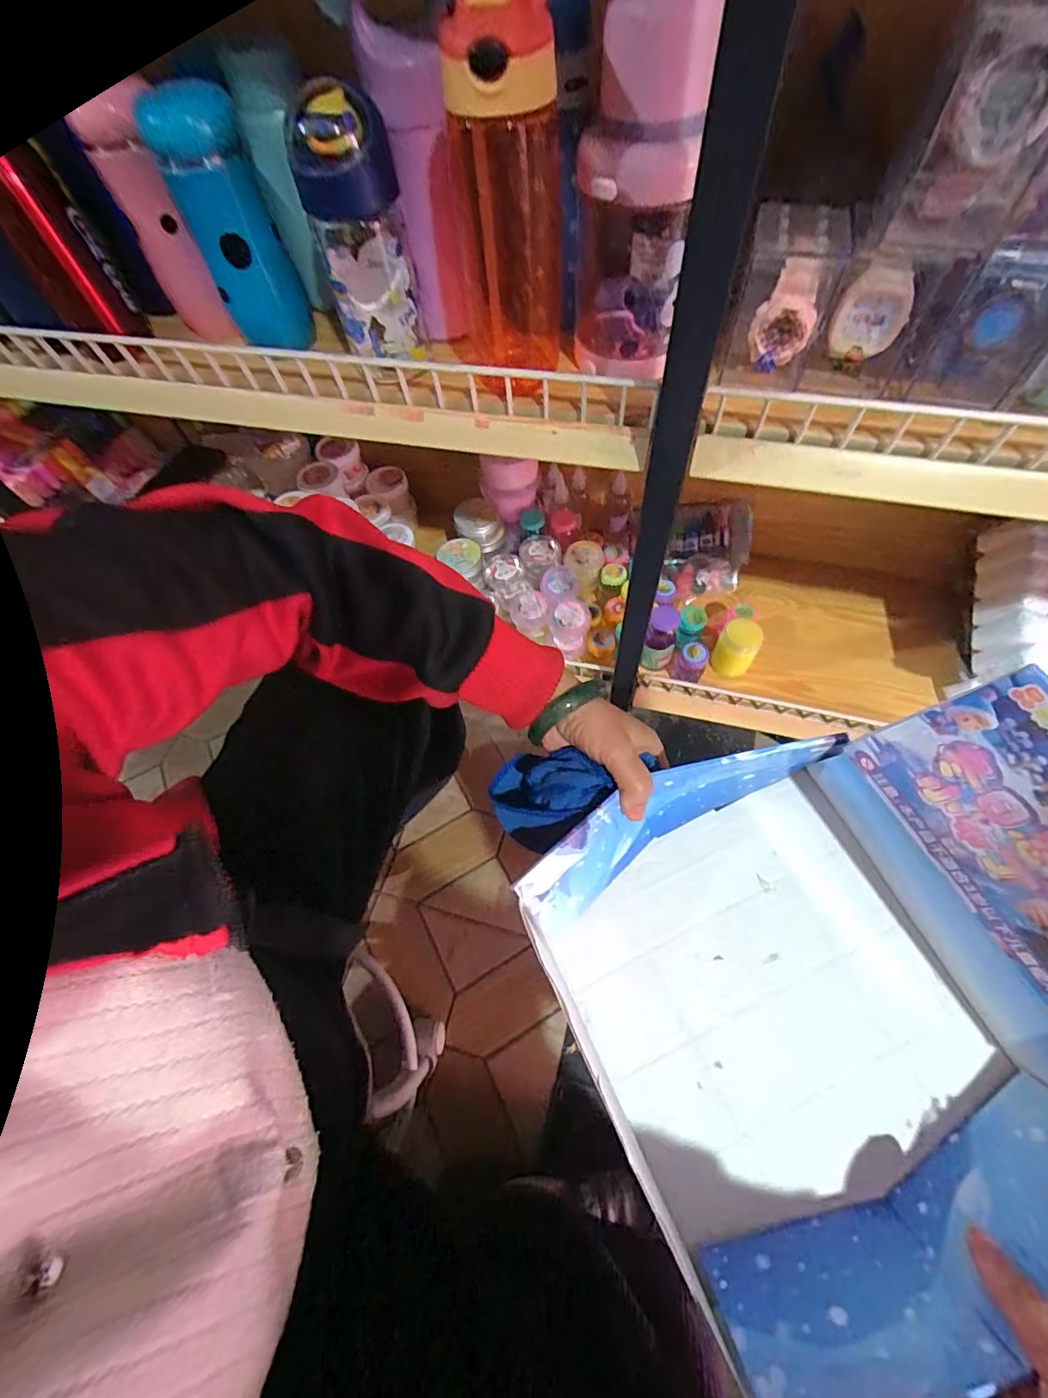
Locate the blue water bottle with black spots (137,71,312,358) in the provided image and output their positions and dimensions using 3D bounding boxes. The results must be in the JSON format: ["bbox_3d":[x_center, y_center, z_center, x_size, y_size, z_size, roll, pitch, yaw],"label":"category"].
[{"bbox_3d":[-0.241,-0.389,0.433,0.071,0.172,0.069,-26,63,-10],"label":"blue water bottle with black spots"}]

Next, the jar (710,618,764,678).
[{"bbox_3d":[0.290,-0.067,0.692,0.052,0.085,0.048,-2,62,3],"label":"jar"}]

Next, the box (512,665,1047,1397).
[{"bbox_3d":[0.175,0.165,0.267,0.259,0.267,0.297,-23,63,-8],"label":"box"}]

